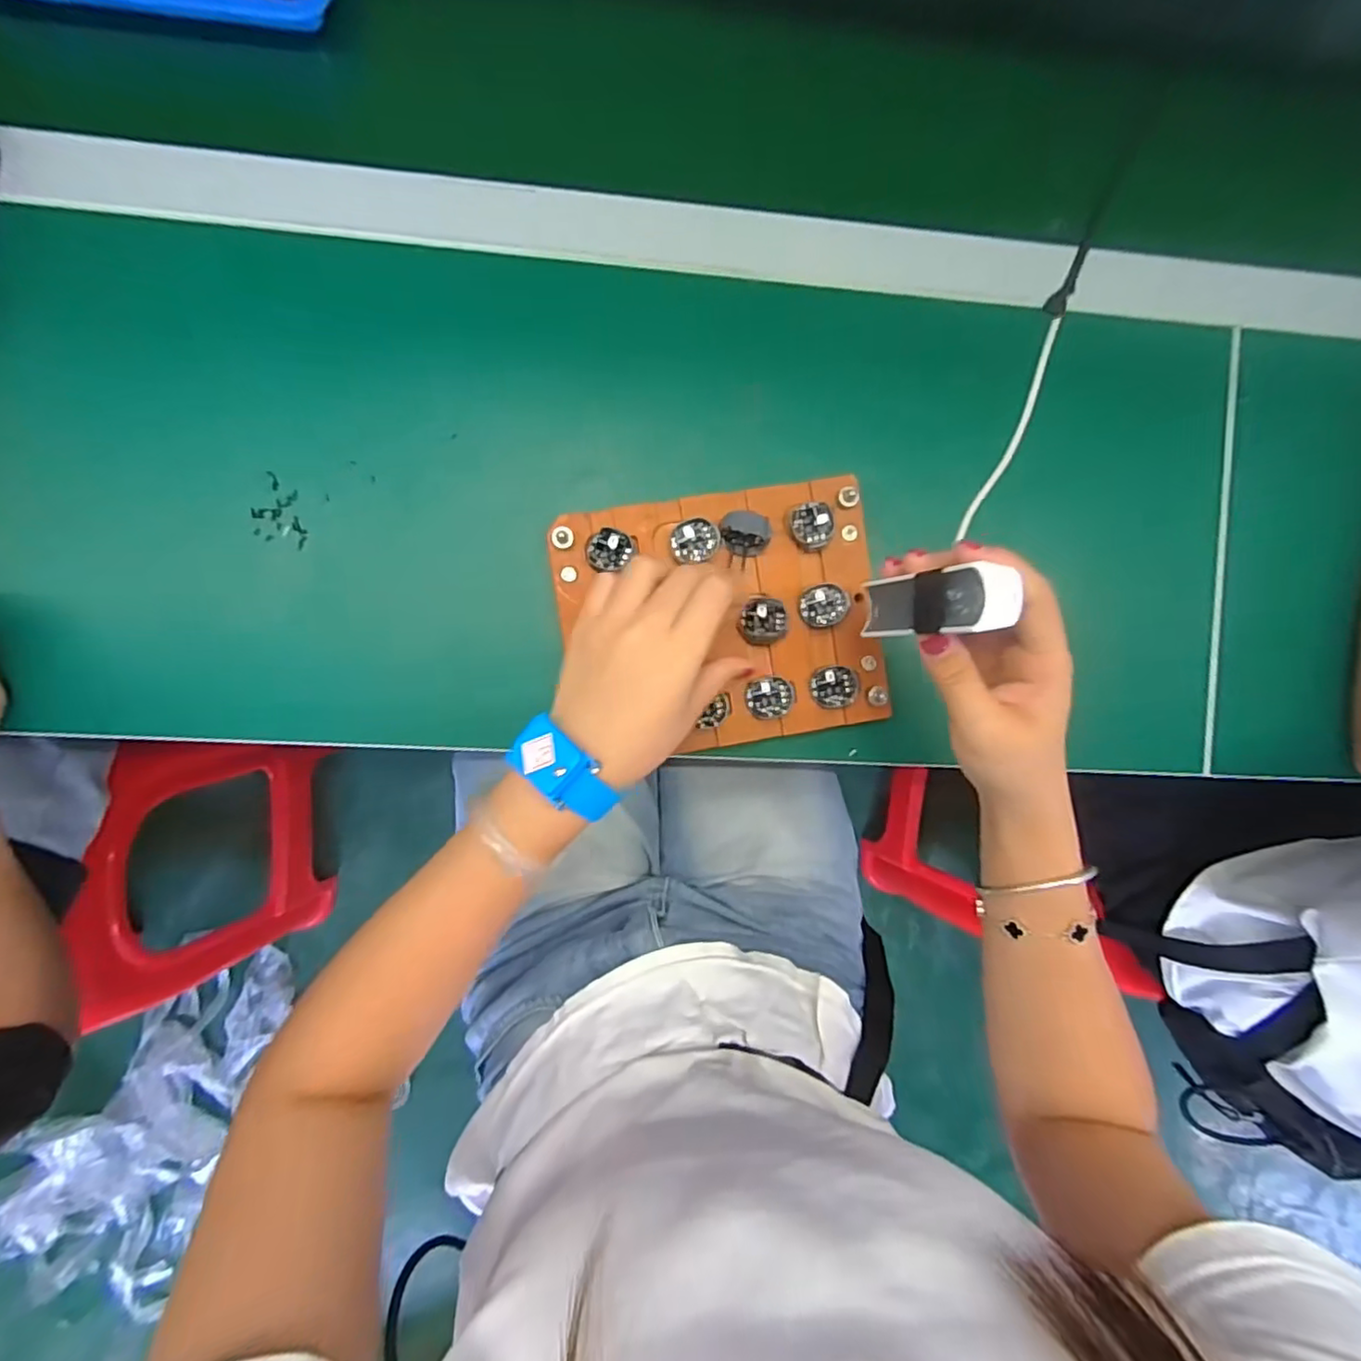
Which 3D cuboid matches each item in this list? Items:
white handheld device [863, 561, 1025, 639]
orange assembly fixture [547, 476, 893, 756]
[{"bbox_3d":[0.109,-0.033,0.270,0.018,0.065,0.025,2,91,-31],"label":"white handheld device"},{"bbox_3d":[0.026,-0.036,0.369,0.184,0.017,0.149,-10,92,-5],"label":"orange assembly fixture"}]

